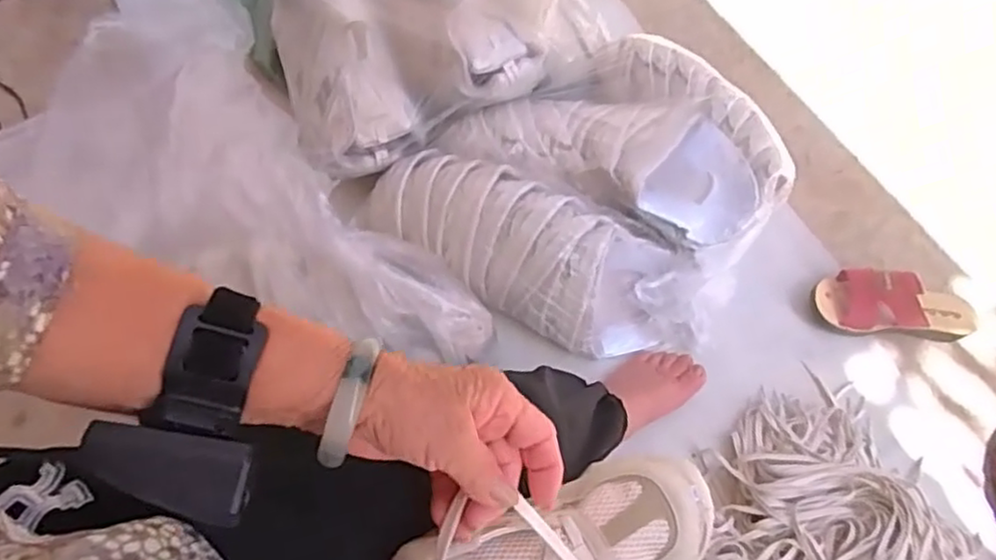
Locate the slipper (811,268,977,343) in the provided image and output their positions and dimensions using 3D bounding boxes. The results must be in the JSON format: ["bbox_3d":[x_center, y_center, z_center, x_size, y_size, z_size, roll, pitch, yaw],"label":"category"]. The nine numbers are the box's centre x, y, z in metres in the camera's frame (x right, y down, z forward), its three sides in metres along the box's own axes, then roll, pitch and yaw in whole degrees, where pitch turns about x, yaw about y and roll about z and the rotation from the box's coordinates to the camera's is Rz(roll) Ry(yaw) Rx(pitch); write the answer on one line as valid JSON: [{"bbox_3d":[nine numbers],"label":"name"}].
[{"bbox_3d":[0.555,0.033,0.927,0.227,0.070,0.089,2,65,-2],"label":"slipper"}]

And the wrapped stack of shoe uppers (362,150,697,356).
[{"bbox_3d":[0.037,-0.028,0.836,0.418,0.151,0.140,20,66,6],"label":"wrapped stack of shoe uppers"}]

